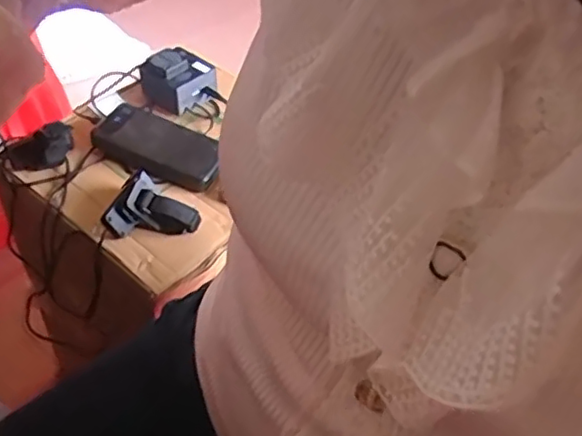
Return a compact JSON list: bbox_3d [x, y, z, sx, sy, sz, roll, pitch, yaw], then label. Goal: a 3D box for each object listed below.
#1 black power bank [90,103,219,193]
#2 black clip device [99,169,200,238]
[{"bbox_3d":[-0.158,-0.085,0.740,0.155,0.026,0.067,26,75,10],"label":"black power bank"},{"bbox_3d":[-0.155,-0.001,0.655,0.089,0.041,0.075,32,51,21],"label":"black clip device"}]

